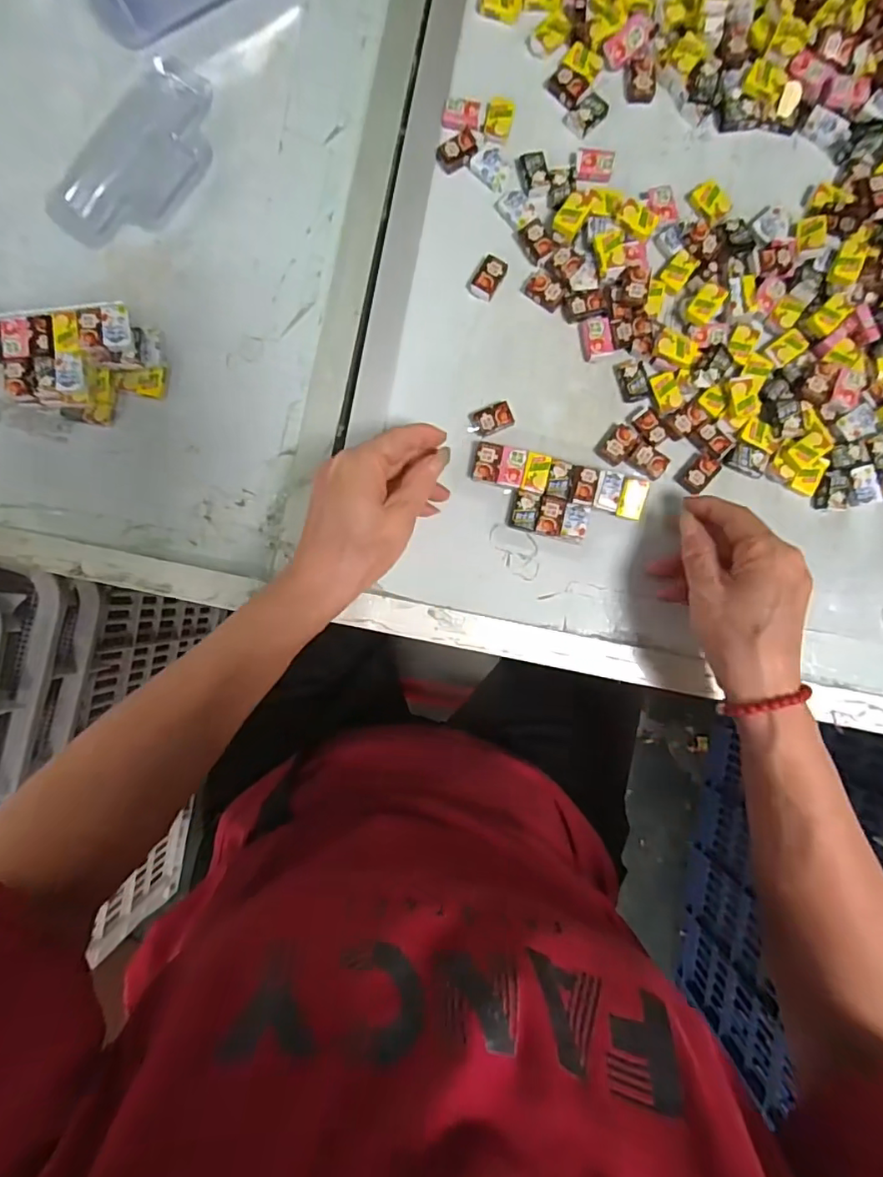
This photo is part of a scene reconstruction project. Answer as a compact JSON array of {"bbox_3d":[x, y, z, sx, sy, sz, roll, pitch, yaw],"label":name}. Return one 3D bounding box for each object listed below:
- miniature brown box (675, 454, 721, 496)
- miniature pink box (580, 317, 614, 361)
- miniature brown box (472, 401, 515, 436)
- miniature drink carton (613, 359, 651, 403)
[{"bbox_3d":[0.174,-0.077,0.366,0.020,0.004,0.026,35,91,2],"label":"miniature brown box"},{"bbox_3d":[0.105,-0.170,0.371,0.019,0.010,0.028,-11,89,2],"label":"miniature pink box"},{"bbox_3d":[0.036,-0.116,0.372,0.026,0.010,0.018,-22,89,2],"label":"miniature brown box"},{"bbox_3d":[0.130,-0.141,0.368,0.019,0.004,0.028,-14,89,2],"label":"miniature drink carton"}]

